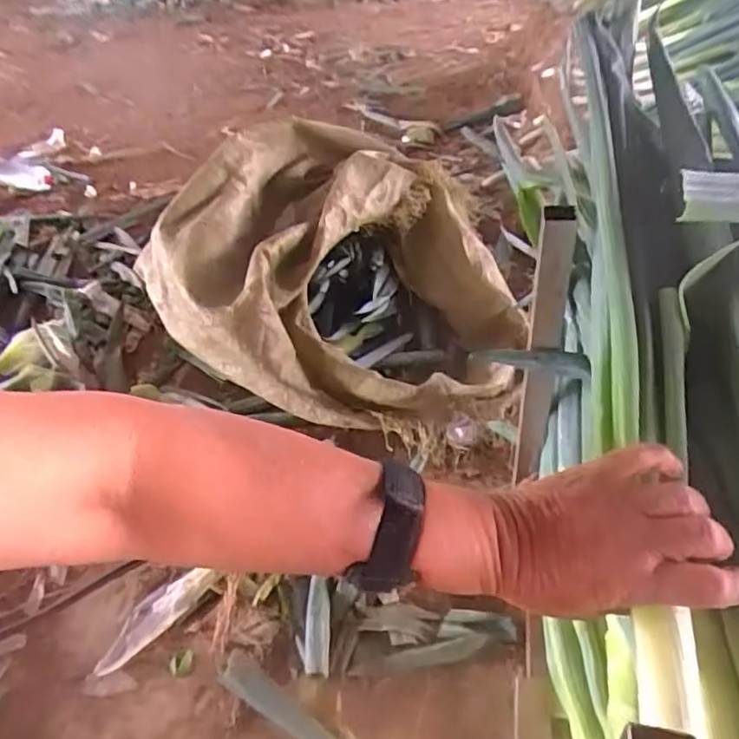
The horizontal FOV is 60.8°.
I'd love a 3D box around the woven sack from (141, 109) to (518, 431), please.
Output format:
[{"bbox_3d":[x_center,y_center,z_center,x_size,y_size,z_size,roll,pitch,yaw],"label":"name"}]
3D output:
[{"bbox_3d":[-0.052,-0.201,1.106,0.661,0.202,0.623,10,42,19],"label":"woven sack"}]

